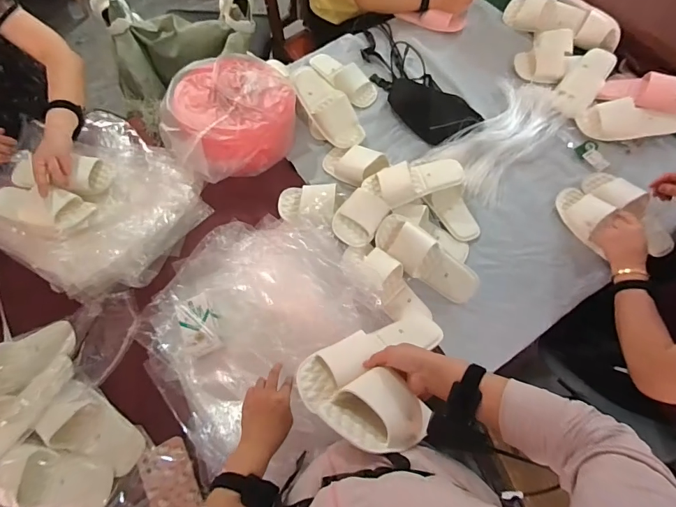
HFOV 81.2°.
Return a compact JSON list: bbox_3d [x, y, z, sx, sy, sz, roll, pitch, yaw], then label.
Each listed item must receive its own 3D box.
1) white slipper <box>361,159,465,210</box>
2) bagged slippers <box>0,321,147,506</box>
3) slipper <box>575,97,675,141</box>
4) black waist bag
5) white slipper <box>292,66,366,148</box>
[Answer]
[{"bbox_3d":[0.177,-0.160,0.907,0.226,0.064,0.097,-13,65,-7],"label":"white slipper"},{"bbox_3d":[-0.548,0.296,0.685,0.281,0.100,0.367,-33,69,-16],"label":"bagged slippers"},{"bbox_3d":[0.749,-0.346,1.000,0.237,0.064,0.088,-4,64,-3],"label":"slipper"},{"bbox_3d":[0.193,-0.487,1.090,0.154,0.084,0.467,-25,67,-12],"label":"black waist bag"},{"bbox_3d":[-0.024,-0.380,1.005,0.104,0.058,0.244,-37,91,-17],"label":"white slipper"}]

